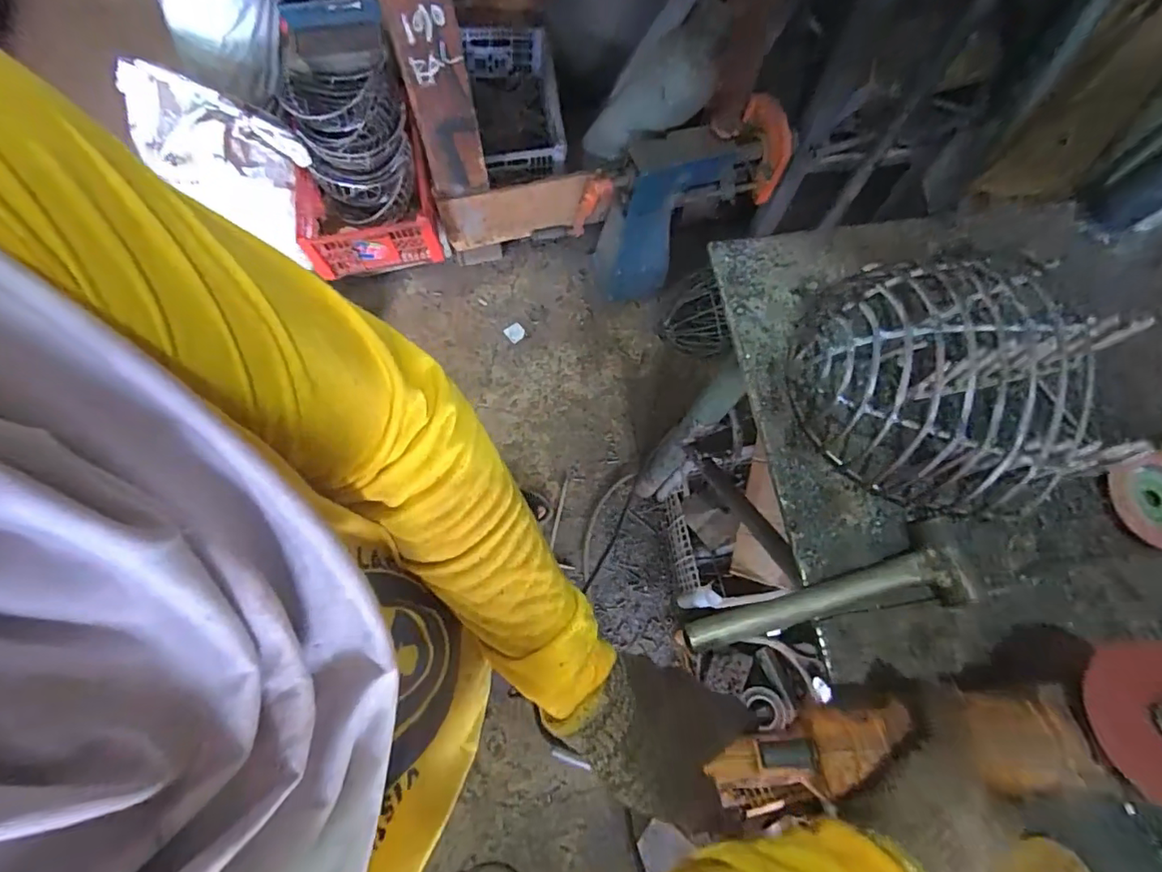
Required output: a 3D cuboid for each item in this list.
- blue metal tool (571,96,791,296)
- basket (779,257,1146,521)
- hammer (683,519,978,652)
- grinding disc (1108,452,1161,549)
[{"bbox_3d":[0.248,-0.572,1.372,0.506,0.381,0.231,-12,71,-4],"label":"blue metal tool"},{"bbox_3d":[0.305,-0.049,0.454,0.220,0.115,0.204,8,71,3],"label":"basket"},{"bbox_3d":[0.196,0.129,0.441,0.234,0.033,0.066,-13,71,-4],"label":"hammer"},{"bbox_3d":[0.517,0.059,0.480,0.081,0.010,0.077,0,71,0],"label":"grinding disc"}]

